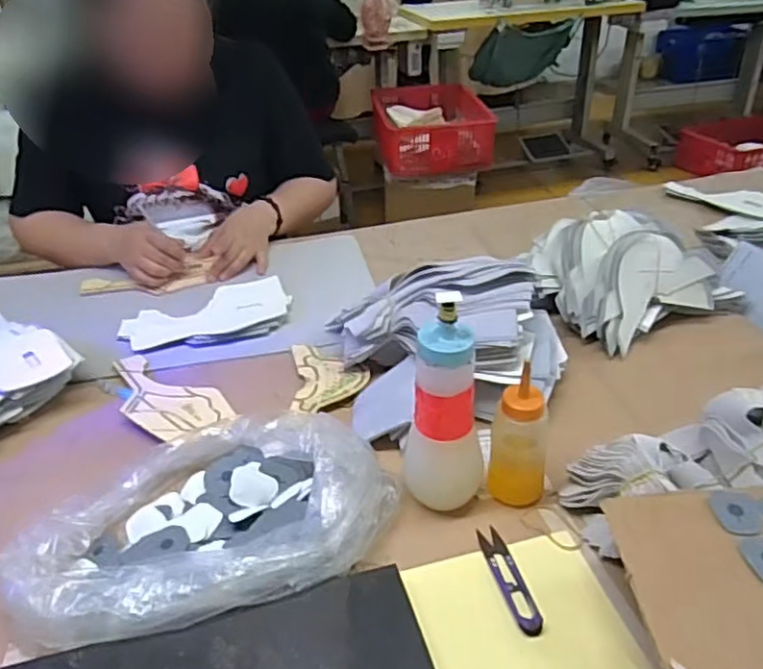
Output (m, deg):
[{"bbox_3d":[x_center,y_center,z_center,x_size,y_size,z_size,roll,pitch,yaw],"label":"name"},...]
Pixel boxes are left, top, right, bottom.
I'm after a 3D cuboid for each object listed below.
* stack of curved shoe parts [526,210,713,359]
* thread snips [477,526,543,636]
[{"bbox_3d":[0.295,-0.079,0.820,0.176,0.116,0.170,-17,38,-21],"label":"stack of curved shoe parts"},{"bbox_3d":[0.102,0.194,0.523,0.022,0.004,0.099,-9,36,-10],"label":"thread snips"}]

